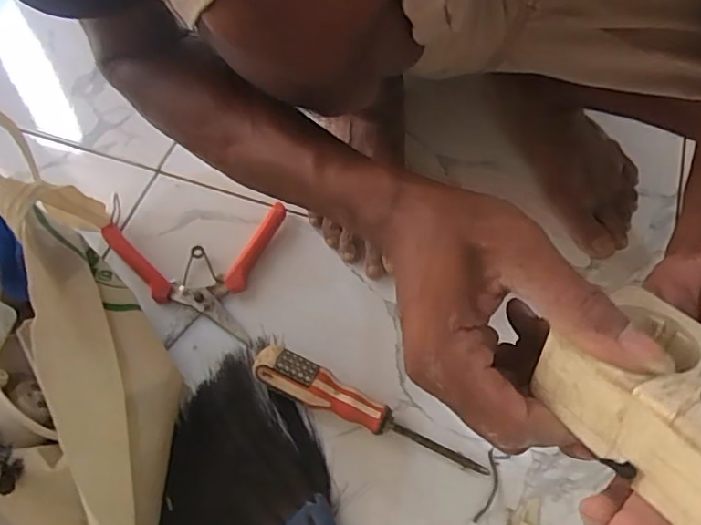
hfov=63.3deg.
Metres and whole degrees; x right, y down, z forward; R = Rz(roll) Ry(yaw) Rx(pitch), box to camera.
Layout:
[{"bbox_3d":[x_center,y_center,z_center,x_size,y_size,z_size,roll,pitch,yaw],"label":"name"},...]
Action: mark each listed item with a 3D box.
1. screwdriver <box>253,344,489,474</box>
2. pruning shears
[{"bbox_3d":[0.012,0.118,0.444,0.187,0.029,0.028,26,64,7],"label":"screwdriver"},{"bbox_3d":[-0.148,0.004,0.514,0.155,0.015,0.134,3,61,3],"label":"pruning shears"}]

